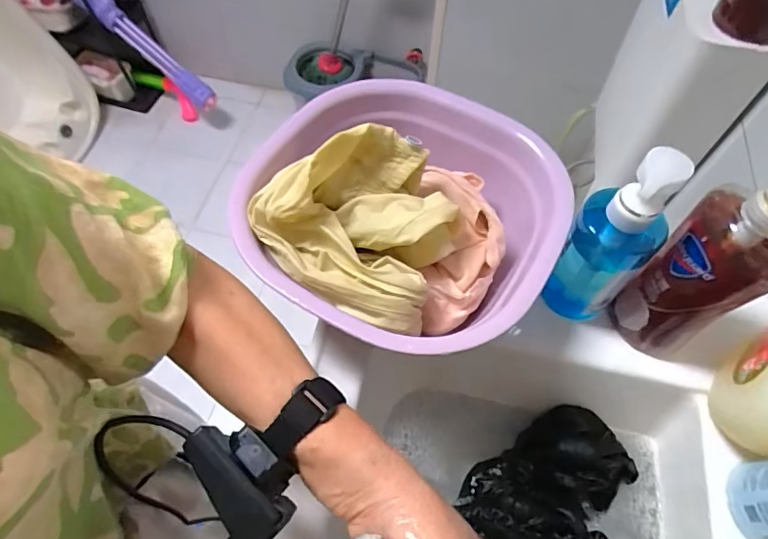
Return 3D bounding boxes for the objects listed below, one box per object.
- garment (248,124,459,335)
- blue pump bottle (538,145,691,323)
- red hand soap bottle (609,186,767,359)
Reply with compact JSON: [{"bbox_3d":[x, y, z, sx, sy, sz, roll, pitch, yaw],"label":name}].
[{"bbox_3d":[-0.023,-0.046,0.393,0.160,0.079,0.142,21,62,10],"label":"garment"},{"bbox_3d":[0.194,-0.021,0.411,0.065,0.200,0.049,34,65,17],"label":"blue pump bottle"},{"bbox_3d":[0.260,-0.003,0.376,0.054,0.224,0.077,-39,68,-21],"label":"red hand soap bottle"}]

